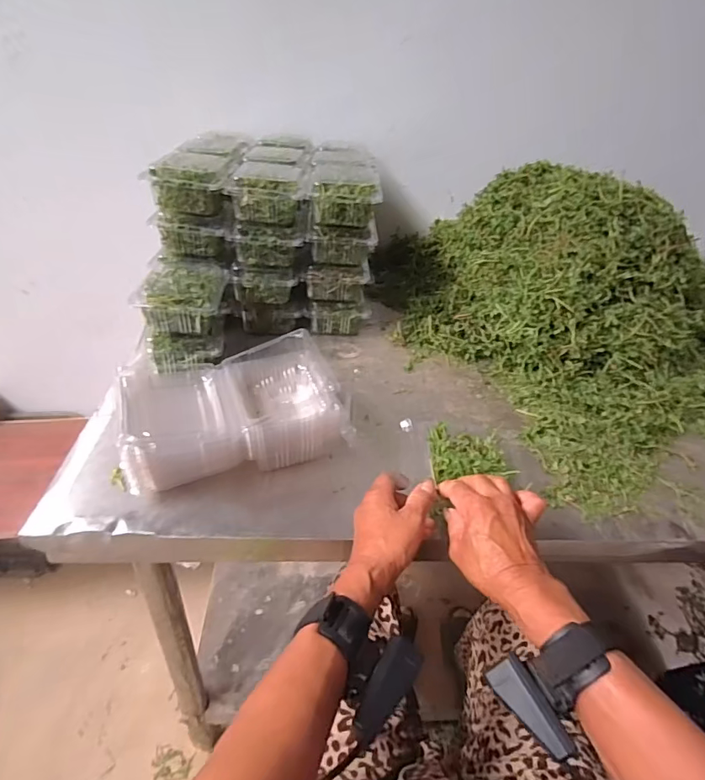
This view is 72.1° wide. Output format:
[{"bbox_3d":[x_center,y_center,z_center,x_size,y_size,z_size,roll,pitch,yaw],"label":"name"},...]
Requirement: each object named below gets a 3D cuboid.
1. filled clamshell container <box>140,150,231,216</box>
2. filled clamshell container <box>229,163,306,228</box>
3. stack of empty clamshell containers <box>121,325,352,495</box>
[{"bbox_3d":[-0.245,-0.317,0.738,0.108,0.063,0.133,1,36,-6],"label":"filled clamshell container"},{"bbox_3d":[-0.127,-0.303,0.747,0.110,0.060,0.130,4,35,-3],"label":"filled clamshell container"},{"bbox_3d":[-0.145,0.027,0.577,0.230,0.099,0.148,-10,38,-21],"label":"stack of empty clamshell containers"}]

